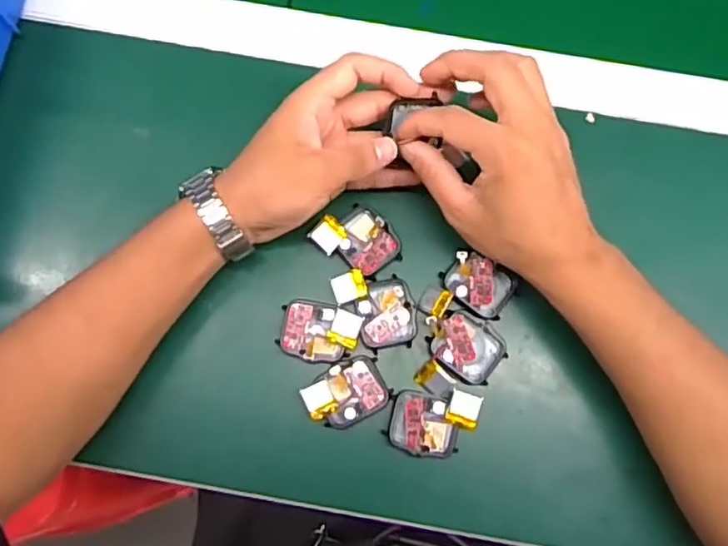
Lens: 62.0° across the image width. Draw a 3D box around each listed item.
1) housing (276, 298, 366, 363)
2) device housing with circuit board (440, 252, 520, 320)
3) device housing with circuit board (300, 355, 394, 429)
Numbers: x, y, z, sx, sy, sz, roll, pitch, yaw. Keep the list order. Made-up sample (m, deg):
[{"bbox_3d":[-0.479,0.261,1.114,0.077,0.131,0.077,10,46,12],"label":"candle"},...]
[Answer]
[{"bbox_3d":[-0.029,0.039,0.403,0.051,0.017,0.038,11,80,1],"label":"housing"},{"bbox_3d":[0.077,0.007,0.405,0.046,0.016,0.034,34,82,5],"label":"device housing with circuit board"},{"bbox_3d":[-0.011,0.077,0.387,0.051,0.015,0.037,-26,81,-5],"label":"device housing with circuit board"}]

